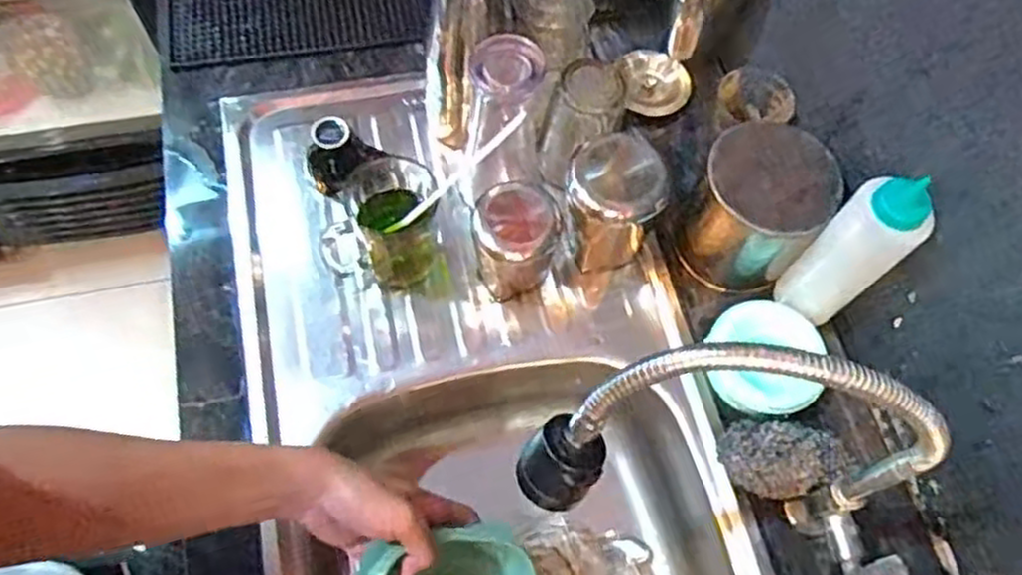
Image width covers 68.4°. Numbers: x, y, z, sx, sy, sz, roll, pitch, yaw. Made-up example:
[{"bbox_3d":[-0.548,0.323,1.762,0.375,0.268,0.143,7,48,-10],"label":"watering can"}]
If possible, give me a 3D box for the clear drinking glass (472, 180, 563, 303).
[{"bbox_3d":[0.005,-0.043,0.667,0.072,0.100,0.071,1,65,-2],"label":"clear drinking glass"}]

